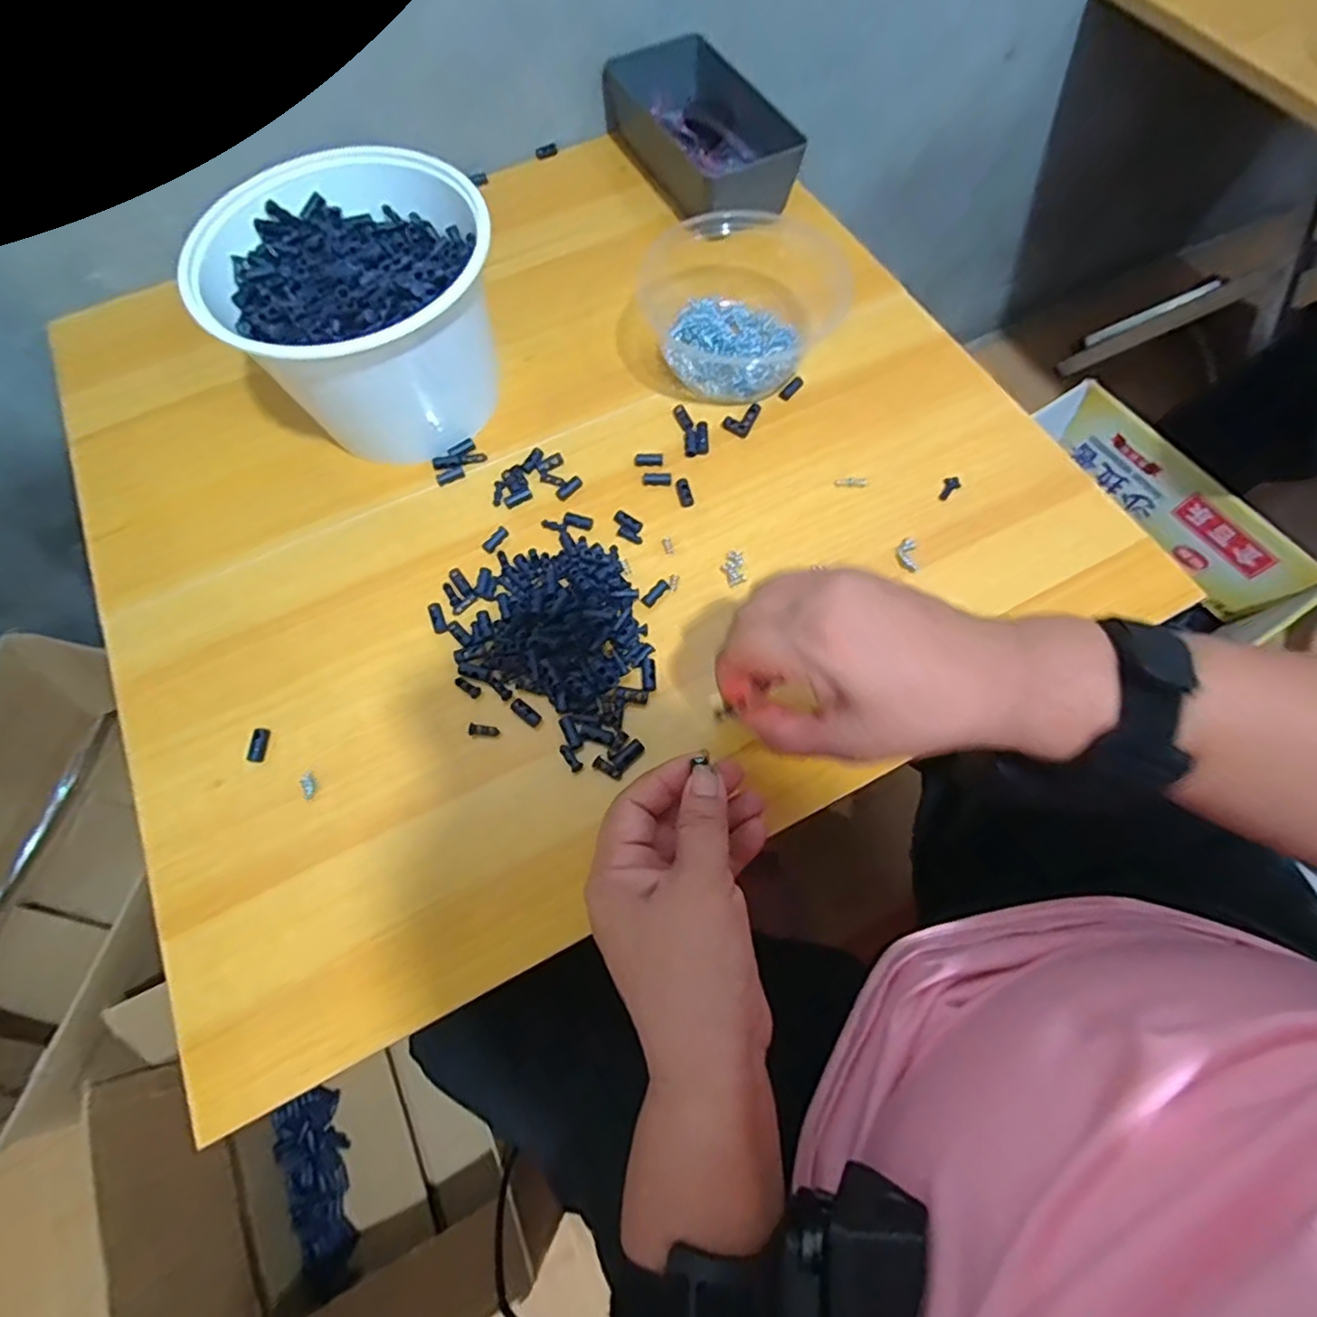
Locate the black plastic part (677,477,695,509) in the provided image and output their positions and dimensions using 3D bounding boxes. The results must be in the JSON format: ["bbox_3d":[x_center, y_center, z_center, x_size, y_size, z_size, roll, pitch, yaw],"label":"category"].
[{"bbox_3d":[0.017,-0.108,0.418,0.008,0.004,0.020,-12,68,-4],"label":"black plastic part"}]

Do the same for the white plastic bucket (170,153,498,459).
[{"bbox_3d":[-0.180,-0.214,0.404,0.161,0.104,0.150,0,67,1],"label":"white plastic bucket"}]

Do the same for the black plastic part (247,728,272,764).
[{"bbox_3d":[-0.223,0.048,0.359,0.006,0.010,0.019,-2,67,0],"label":"black plastic part"}]

